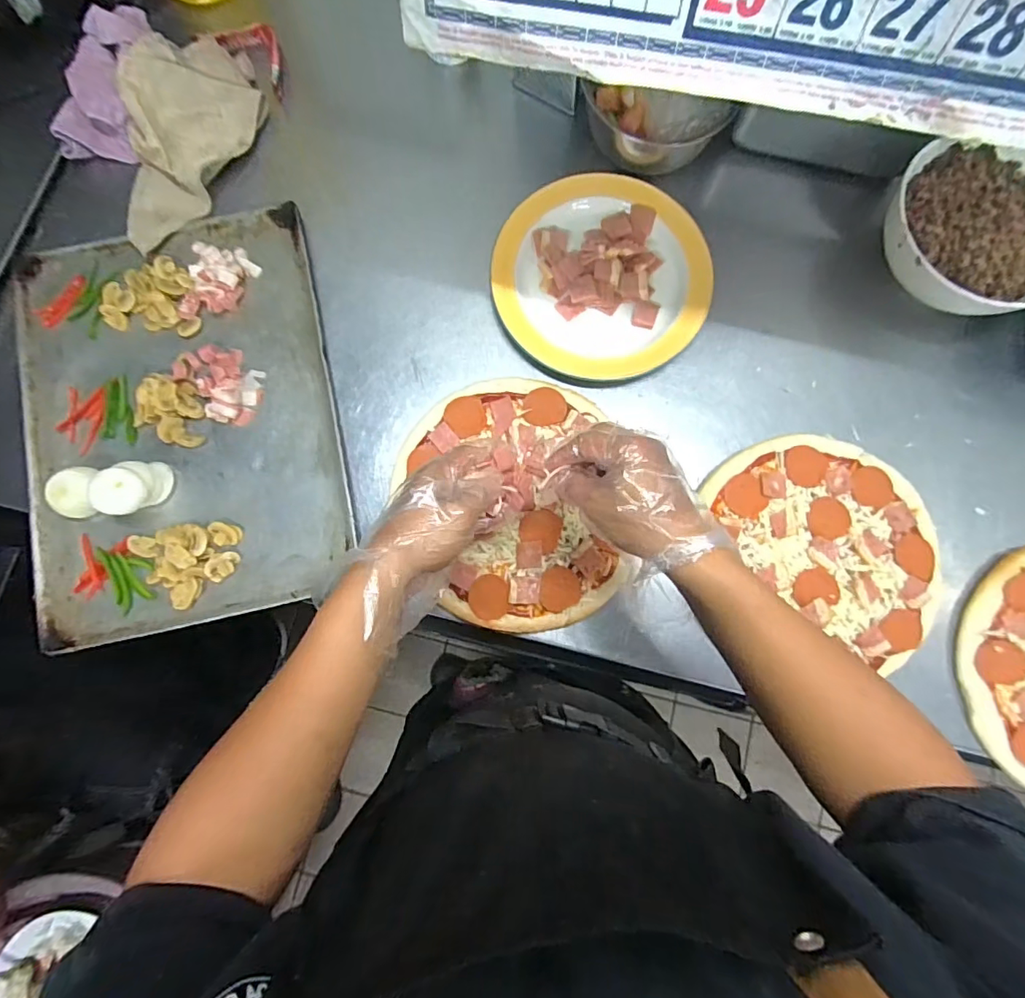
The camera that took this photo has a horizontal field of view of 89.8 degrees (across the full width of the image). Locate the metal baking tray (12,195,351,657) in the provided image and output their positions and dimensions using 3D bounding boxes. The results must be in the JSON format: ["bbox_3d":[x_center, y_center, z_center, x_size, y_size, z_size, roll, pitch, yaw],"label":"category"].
[{"bbox_3d":[-0.354,-0.091,0.539,0.322,0.022,0.429,-14,80,-4],"label":"metal baking tray"}]

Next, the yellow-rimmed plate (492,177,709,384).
[{"bbox_3d":[0.096,-0.252,0.578,0.226,0.030,0.237,0,80,-1],"label":"yellow-rimmed plate"}]

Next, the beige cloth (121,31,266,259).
[{"bbox_3d":[-0.369,-0.418,0.593,0.156,0.035,0.263,-6,80,-2],"label":"beige cloth"}]

